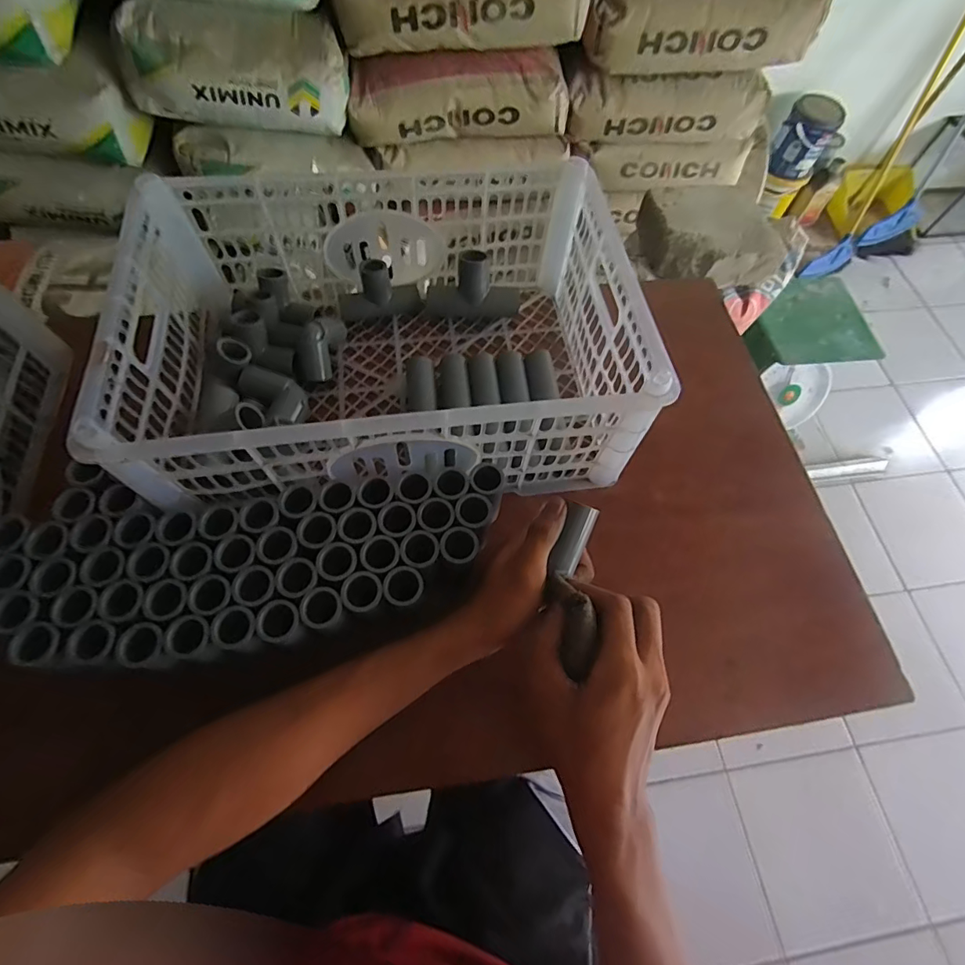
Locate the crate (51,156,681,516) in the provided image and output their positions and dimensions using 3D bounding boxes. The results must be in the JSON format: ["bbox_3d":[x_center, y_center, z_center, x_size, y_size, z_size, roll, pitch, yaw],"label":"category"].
[{"bbox_3d":[-0.078,-0.130,0.430,0.386,0.145,0.269,-7,65,-7],"label":"crate"}]

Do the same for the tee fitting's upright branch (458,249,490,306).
[{"bbox_3d":[-0.008,-0.219,0.510,0.032,0.052,0.029,9,28,15],"label":"tee fitting's upright branch"}]

